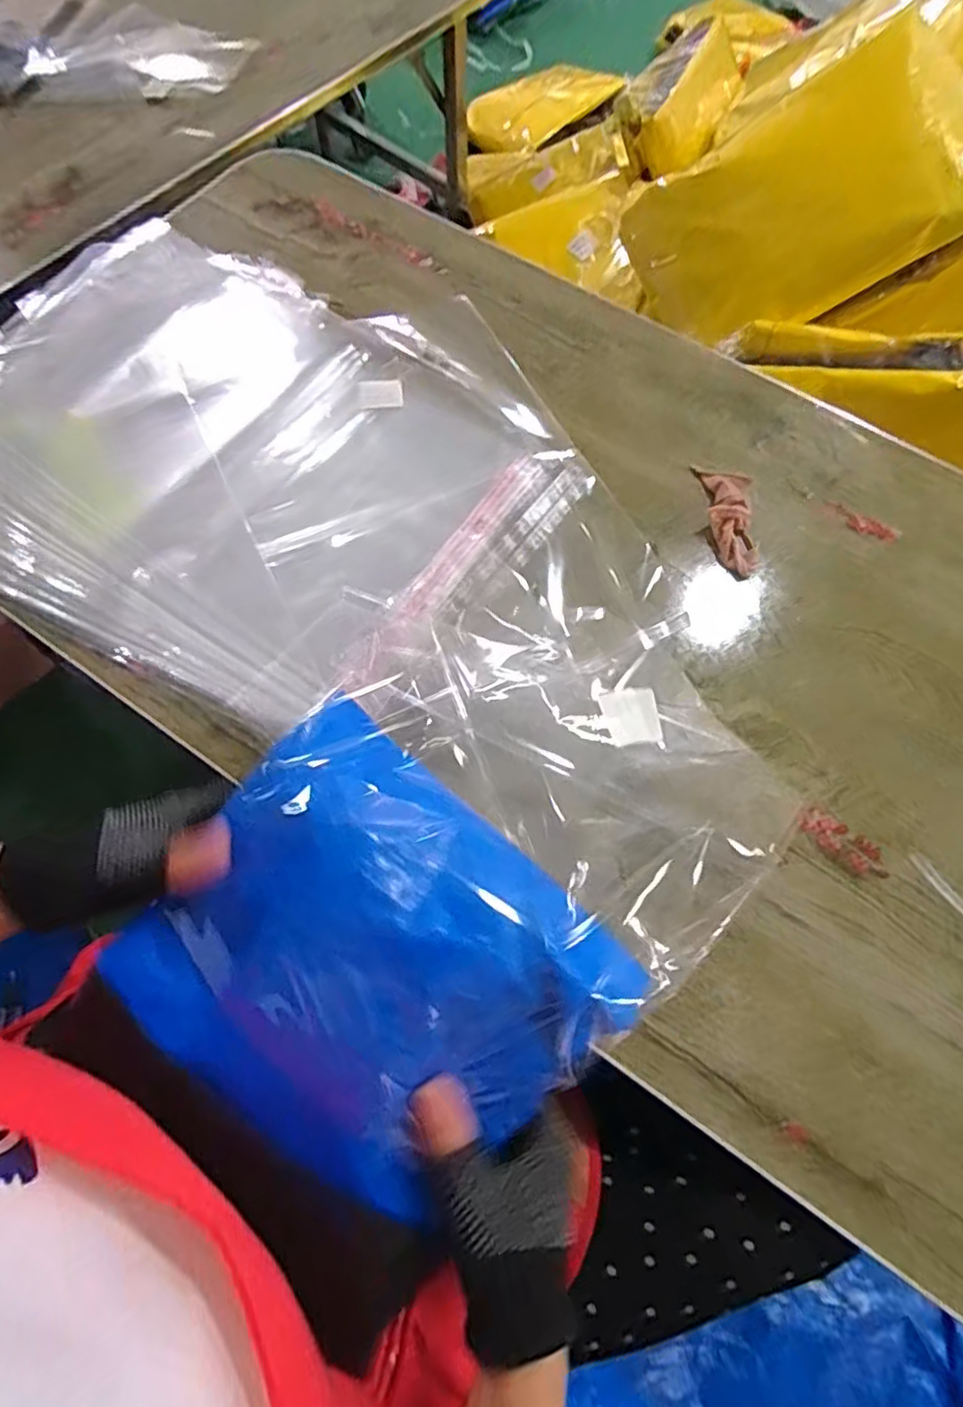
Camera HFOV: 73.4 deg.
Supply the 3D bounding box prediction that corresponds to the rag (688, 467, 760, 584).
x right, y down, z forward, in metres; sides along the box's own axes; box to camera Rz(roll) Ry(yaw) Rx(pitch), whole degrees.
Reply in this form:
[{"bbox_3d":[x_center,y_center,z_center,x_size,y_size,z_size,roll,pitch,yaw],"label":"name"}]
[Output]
[{"bbox_3d":[0.213,-0.157,0.554,0.041,0.013,0.107,0,68,-2],"label":"rag"}]

